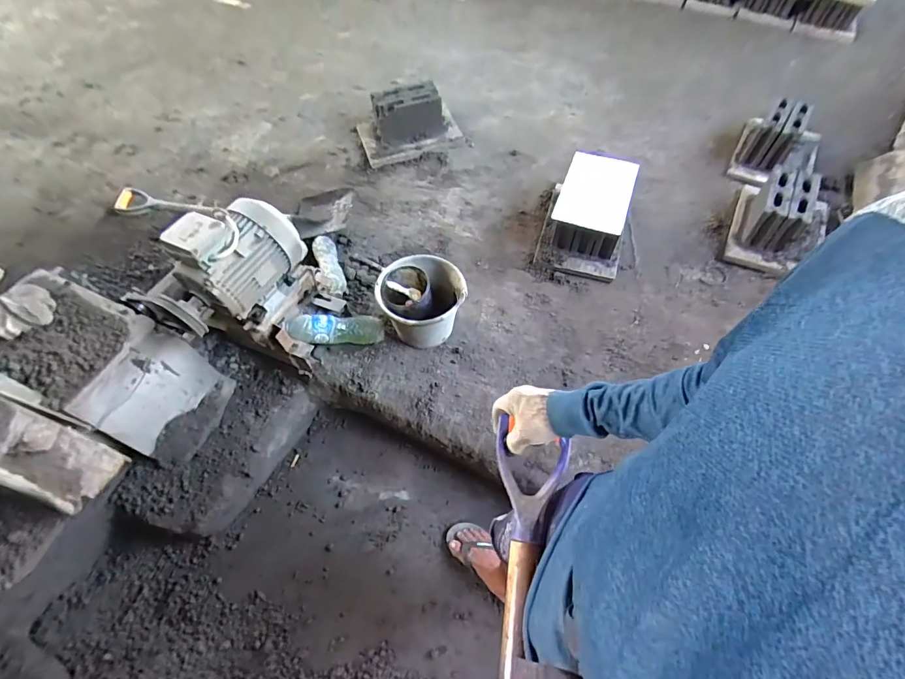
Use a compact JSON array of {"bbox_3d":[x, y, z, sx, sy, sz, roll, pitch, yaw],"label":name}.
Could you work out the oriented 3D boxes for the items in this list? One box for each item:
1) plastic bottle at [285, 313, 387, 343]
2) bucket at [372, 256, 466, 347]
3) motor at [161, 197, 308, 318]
[{"bbox_3d":[-0.357,-0.033,1.318,0.299,0.067,0.084,2,56,-29],"label":"plastic bottle"},{"bbox_3d":[-0.101,-0.112,1.357,0.257,0.194,0.242,1,58,-2],"label":"bucket"},{"bbox_3d":[-0.558,-0.231,1.140,0.183,0.236,0.294,34,63,17],"label":"motor"}]

